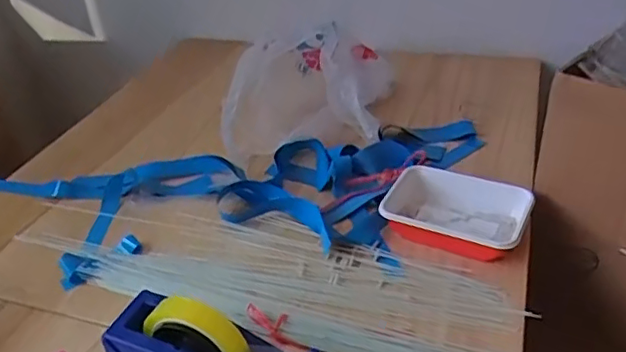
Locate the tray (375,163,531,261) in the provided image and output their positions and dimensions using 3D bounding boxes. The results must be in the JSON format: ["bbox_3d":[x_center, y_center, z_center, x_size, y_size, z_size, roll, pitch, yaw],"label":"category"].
[{"bbox_3d":[0.176,0.044,0.723,0.166,0.046,0.109,13,39,24],"label":"tray"}]

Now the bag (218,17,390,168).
[{"bbox_3d":[-0.003,-0.144,0.916,0.247,0.157,0.196,-2,35,5],"label":"bag"}]

